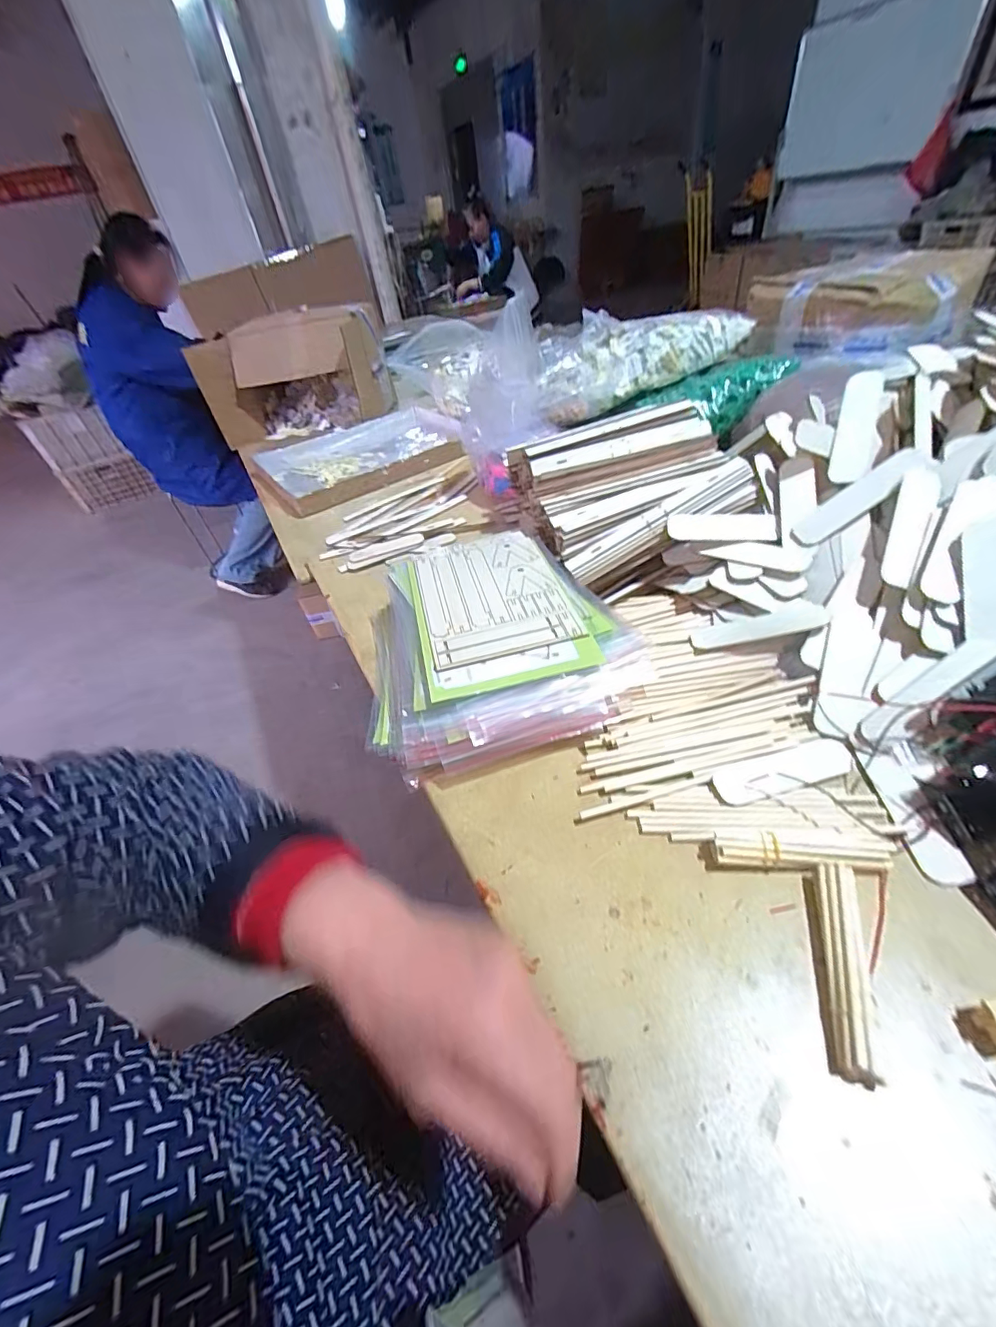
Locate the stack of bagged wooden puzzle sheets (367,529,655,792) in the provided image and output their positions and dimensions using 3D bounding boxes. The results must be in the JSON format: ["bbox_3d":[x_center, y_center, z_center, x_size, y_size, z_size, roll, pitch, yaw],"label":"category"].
[{"bbox_3d":[-0.019,-0.020,0.459,0.221,0.073,0.251,-20,44,-9],"label":"stack of bagged wooden puzzle sheets"}]

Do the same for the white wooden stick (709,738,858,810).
[{"bbox_3d":[0.209,0.078,0.351,0.103,0.005,0.029,-15,50,-5],"label":"white wooden stick"}]

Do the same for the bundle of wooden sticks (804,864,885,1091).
[{"bbox_3d":[0.188,0.162,0.263,0.023,0.021,0.103,7,47,18],"label":"bundle of wooden sticks"}]

